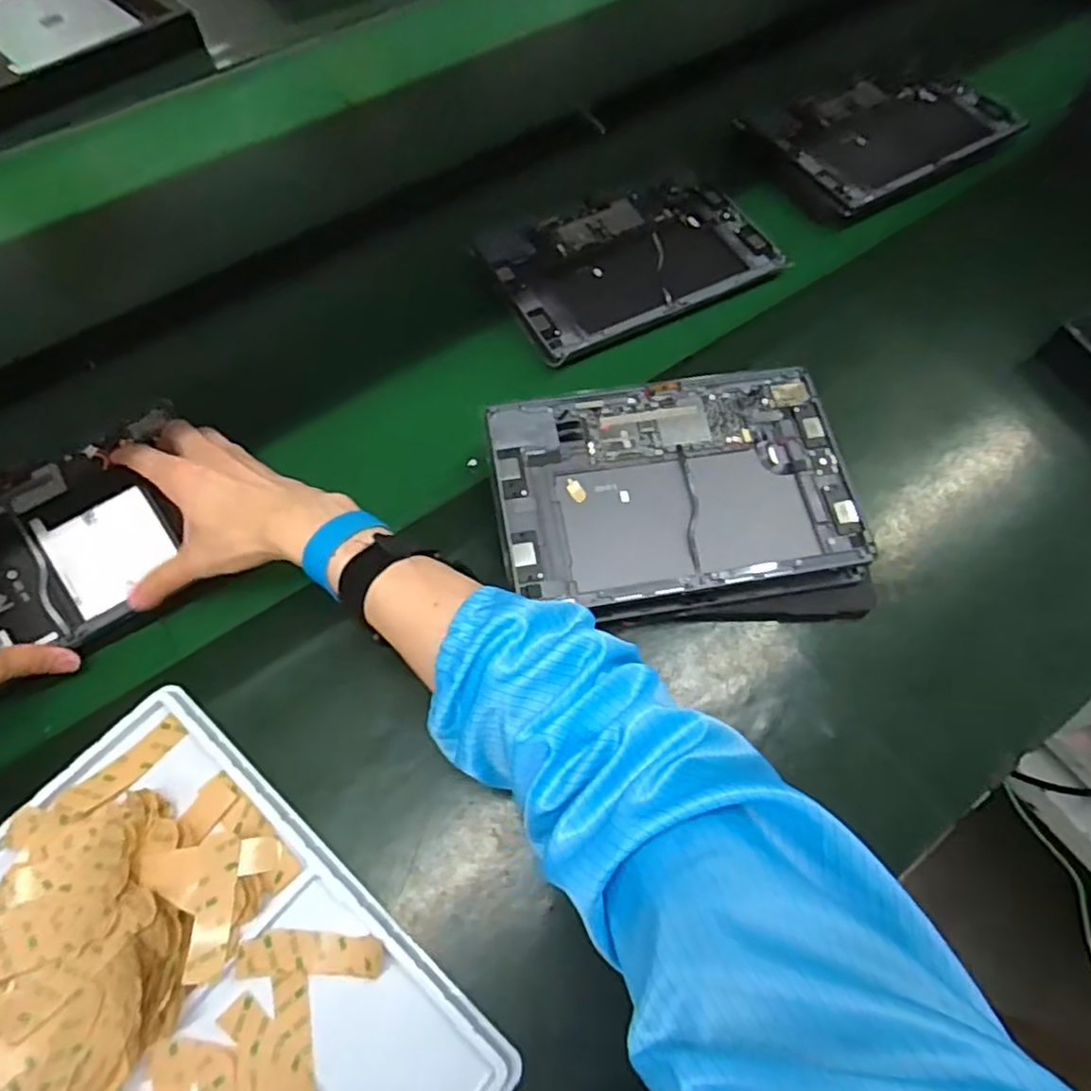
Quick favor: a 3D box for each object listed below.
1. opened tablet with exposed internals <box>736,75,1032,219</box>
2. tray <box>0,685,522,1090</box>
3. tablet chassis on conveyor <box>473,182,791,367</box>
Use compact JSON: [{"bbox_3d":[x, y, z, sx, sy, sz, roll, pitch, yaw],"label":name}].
[{"bbox_3d":[0.374,-0.455,0.729,0.276,0.013,0.163,-29,67,-14],"label":"opened tablet with exposed internals"},{"bbox_3d":[-0.210,0.270,0.370,0.316,0.038,0.242,38,69,17],"label":"tray"},{"bbox_3d":[0.084,-0.274,0.640,0.258,0.004,0.164,-25,66,-12],"label":"tablet chassis on conveyor"}]

